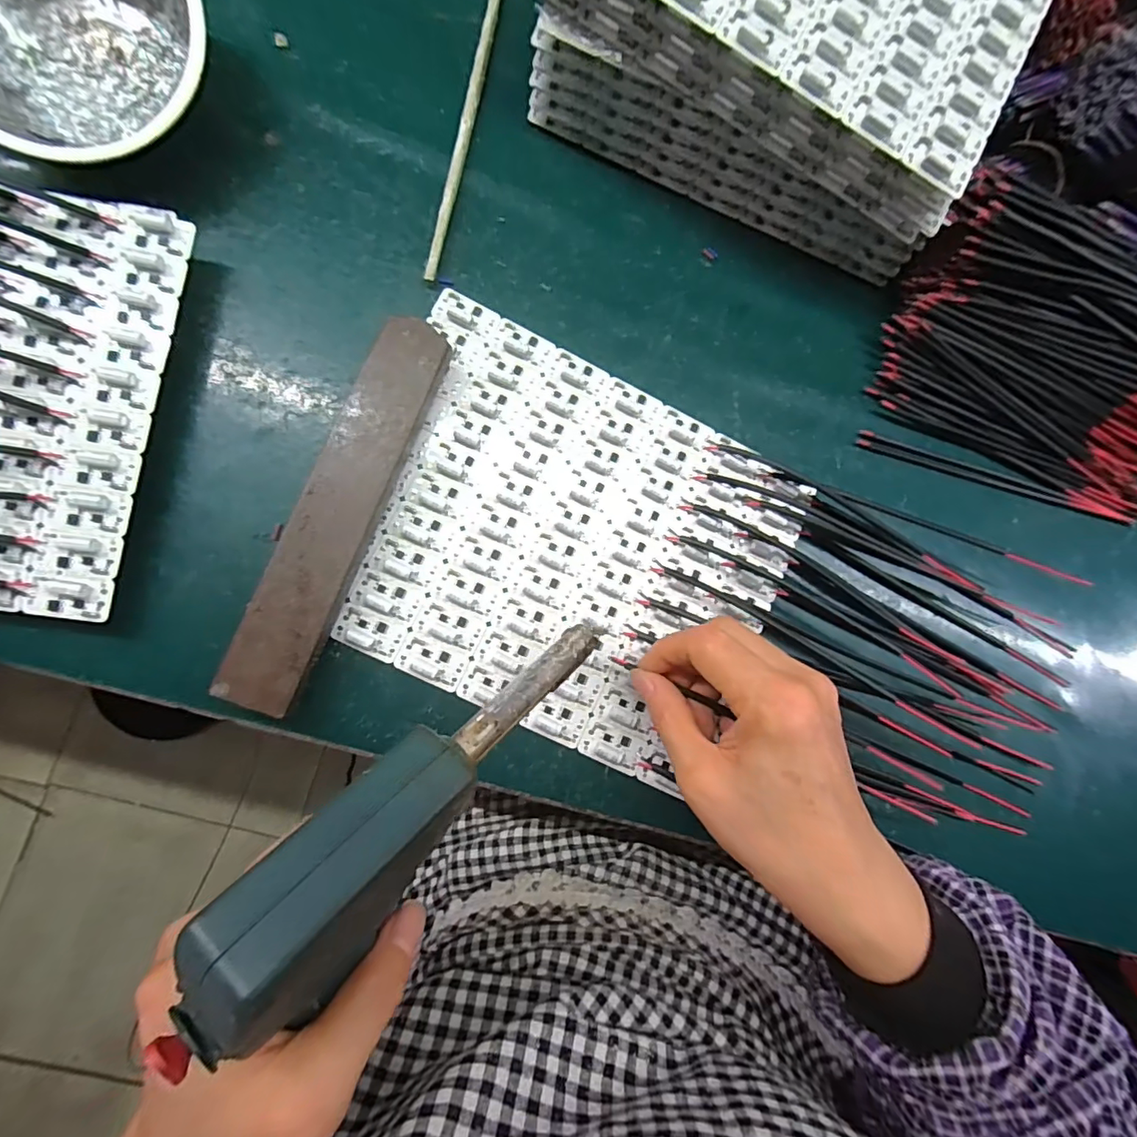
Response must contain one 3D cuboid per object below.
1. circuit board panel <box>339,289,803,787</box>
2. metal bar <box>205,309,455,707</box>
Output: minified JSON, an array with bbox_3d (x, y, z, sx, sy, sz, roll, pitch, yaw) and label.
[{"bbox_3d":[0.006,-0.012,0.286,0.221,0.010,0.192,26,83,-4],"label":"circuit board panel"},{"bbox_3d":[-0.111,-0.030,0.261,0.036,0.026,0.197,22,83,-5],"label":"metal bar"}]

